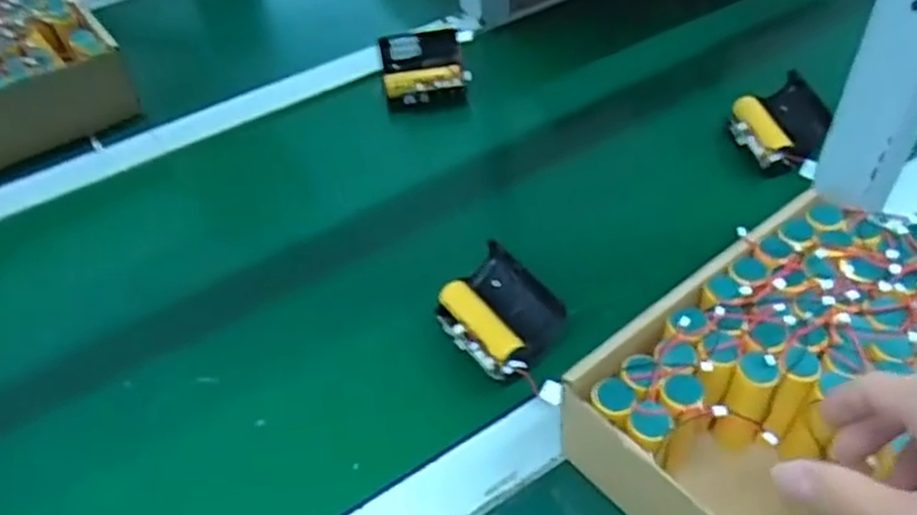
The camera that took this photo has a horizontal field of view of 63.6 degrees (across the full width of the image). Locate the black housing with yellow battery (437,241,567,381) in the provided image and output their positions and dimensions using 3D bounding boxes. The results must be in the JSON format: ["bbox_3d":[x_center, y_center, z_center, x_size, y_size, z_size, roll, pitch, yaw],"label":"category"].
[{"bbox_3d":[0.024,0.037,0.490,0.061,0.041,0.080,-31,52,-23],"label":"black housing with yellow battery"}]

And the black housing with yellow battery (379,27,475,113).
[{"bbox_3d":[-0.031,-0.183,0.716,0.083,0.051,0.058,-7,46,-3],"label":"black housing with yellow battery"}]

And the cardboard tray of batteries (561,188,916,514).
[{"bbox_3d":[0.217,0.096,0.387,0.229,0.081,0.235,-33,53,-25],"label":"cardboard tray of batteries"}]

